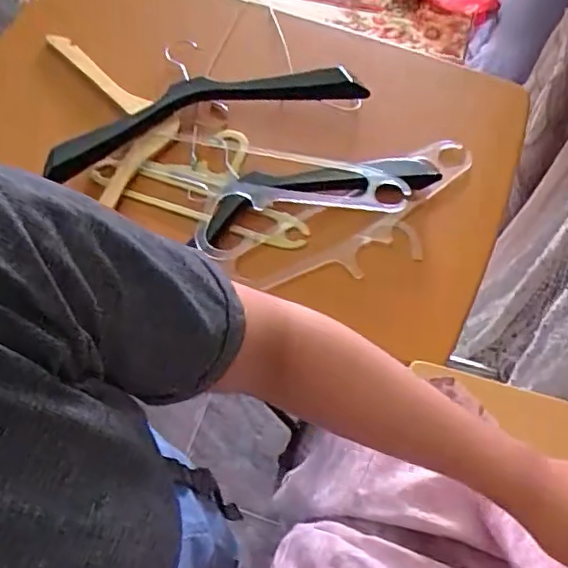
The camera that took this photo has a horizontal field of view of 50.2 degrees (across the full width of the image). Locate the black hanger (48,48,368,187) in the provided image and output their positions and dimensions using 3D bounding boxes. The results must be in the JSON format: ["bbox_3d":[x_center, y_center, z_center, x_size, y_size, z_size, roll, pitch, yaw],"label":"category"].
[{"bbox_3d":[-0.124,-0.251,0.808,0.441,0.060,0.117,-12,61,10],"label":"black hanger"}]

